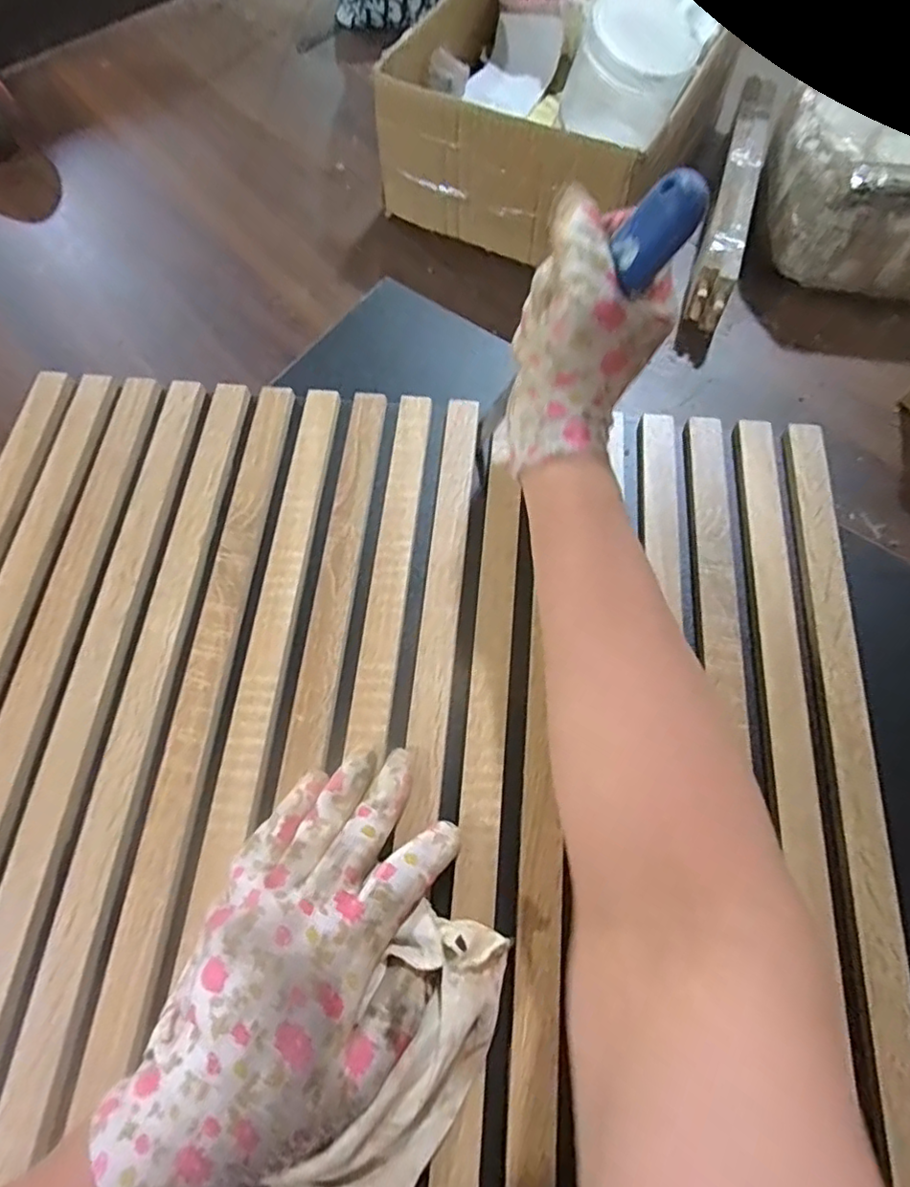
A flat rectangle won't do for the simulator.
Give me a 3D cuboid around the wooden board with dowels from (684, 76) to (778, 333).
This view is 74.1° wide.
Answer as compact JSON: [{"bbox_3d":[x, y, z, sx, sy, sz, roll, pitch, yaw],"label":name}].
[{"bbox_3d":[0.257,-0.365,0.561,0.032,0.075,0.270,17,70,6],"label":"wooden board with dowels"}]

